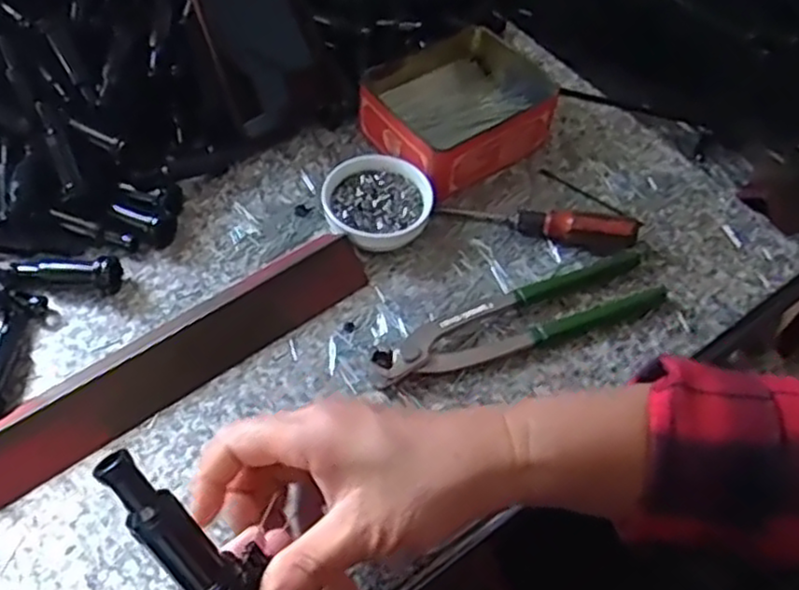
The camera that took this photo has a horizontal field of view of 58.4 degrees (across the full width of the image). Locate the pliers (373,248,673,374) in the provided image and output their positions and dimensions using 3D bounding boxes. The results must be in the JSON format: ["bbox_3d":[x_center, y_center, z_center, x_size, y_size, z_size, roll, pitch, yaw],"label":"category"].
[{"bbox_3d":[0.080,0.011,0.448,0.194,0.018,0.047,-18,58,-16],"label":"pliers"}]

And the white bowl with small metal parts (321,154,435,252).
[{"bbox_3d":[-0.015,-0.059,0.484,0.070,0.028,0.069,2,55,-2],"label":"white bowl with small metal parts"}]

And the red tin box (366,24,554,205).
[{"bbox_3d":[0.042,-0.138,0.531,0.128,0.045,0.116,-31,62,-23],"label":"red tin box"}]

